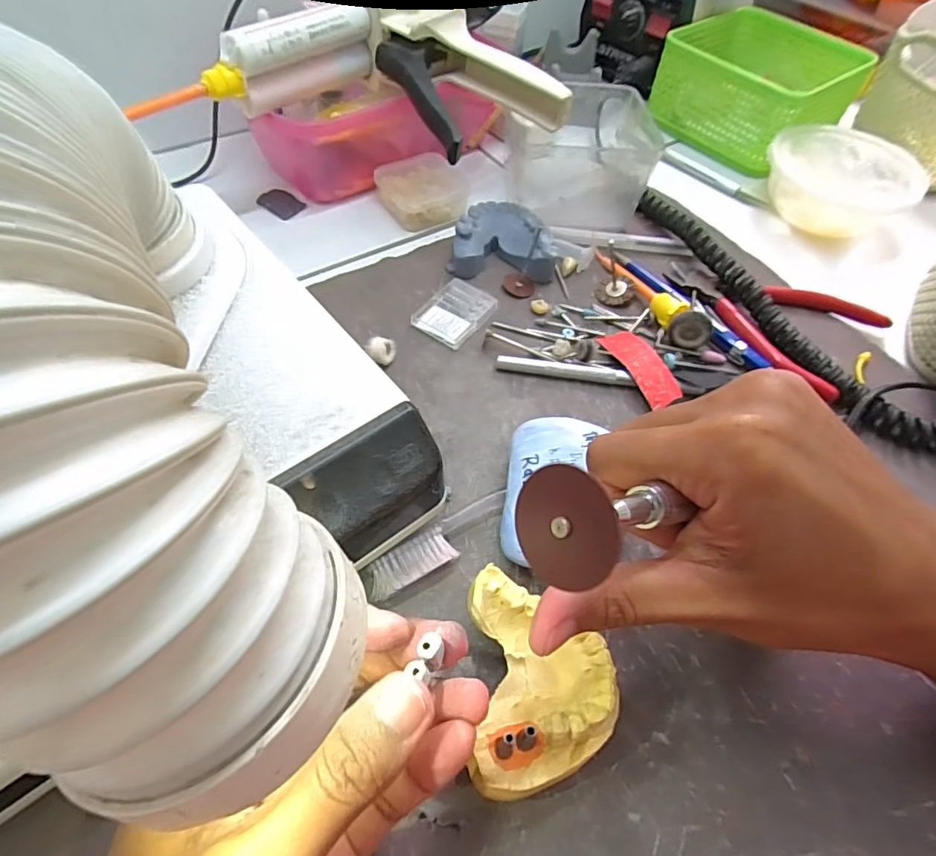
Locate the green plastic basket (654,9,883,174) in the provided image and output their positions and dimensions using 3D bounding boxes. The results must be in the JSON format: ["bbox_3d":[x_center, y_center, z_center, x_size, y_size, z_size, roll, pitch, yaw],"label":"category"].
[{"bbox_3d":[0.244,-0.291,0.462,0.142,0.063,0.134,-36,65,-25],"label":"green plastic basket"}]

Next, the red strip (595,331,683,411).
[{"bbox_3d":[0.097,-0.035,0.303,0.021,0.010,0.059,-17,58,-15],"label":"red strip"}]

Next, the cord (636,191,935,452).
[{"bbox_3d":[0.189,-0.072,0.332,0.071,0.021,0.245,-36,65,-25],"label":"cord"}]

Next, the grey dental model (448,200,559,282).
[{"bbox_3d":[0.025,-0.124,0.354,0.065,0.024,0.053,6,55,0],"label":"grey dental model"}]

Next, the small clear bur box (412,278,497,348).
[{"bbox_3d":[-0.007,-0.070,0.327,0.036,0.006,0.047,33,59,17],"label":"small clear bur box"}]

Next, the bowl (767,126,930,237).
[{"bbox_3d":[0.273,-0.179,0.400,0.080,0.047,0.100,-35,64,-24],"label":"bowl"}]

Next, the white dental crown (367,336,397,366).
[{"bbox_3d":[-0.048,-0.042,0.300,0.015,0.014,0.012,-3,56,-6],"label":"white dental crown"}]

